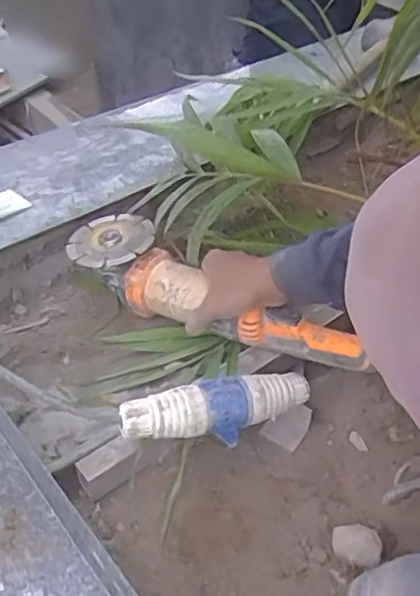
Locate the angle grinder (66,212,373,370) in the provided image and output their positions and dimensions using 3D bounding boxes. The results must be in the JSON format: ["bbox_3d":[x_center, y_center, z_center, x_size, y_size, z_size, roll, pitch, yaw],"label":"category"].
[{"bbox_3d":[-0.007,-0.004,0.674,0.371,0.075,0.097,24,49,26],"label":"angle grinder"}]

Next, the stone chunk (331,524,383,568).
[{"bbox_3d":[0.138,0.230,0.553,0.044,0.021,0.037,18,47,16],"label":"stone chunk"}]

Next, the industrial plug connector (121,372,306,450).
[{"bbox_3d":[0.011,0.106,0.572,0.198,0.051,0.044,-5,44,-25],"label":"industrial plug connector"}]

